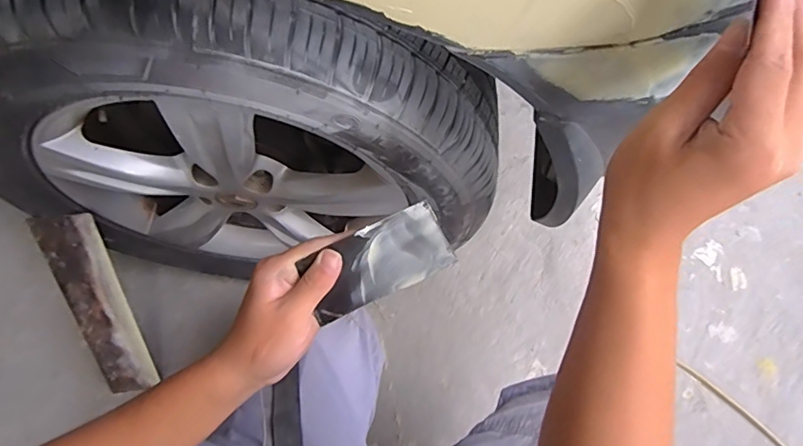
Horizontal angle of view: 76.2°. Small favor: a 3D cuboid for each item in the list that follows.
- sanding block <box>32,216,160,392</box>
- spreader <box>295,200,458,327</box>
[{"bbox_3d":[-0.476,0.138,0.814,0.083,0.345,0.030,-4,30,0],"label":"sanding block"},{"bbox_3d":[-0.021,0.033,0.398,0.118,0.073,0.004,-26,39,4],"label":"spreader"}]

